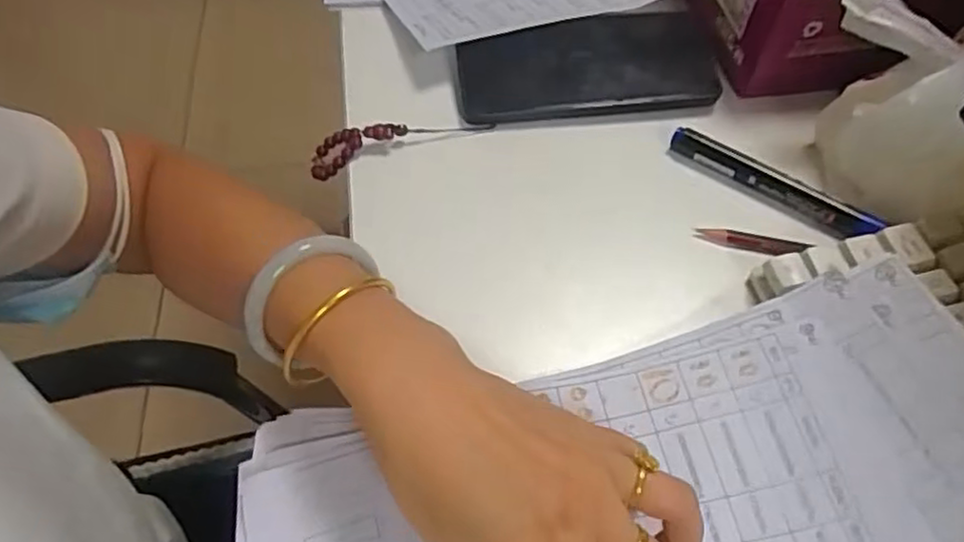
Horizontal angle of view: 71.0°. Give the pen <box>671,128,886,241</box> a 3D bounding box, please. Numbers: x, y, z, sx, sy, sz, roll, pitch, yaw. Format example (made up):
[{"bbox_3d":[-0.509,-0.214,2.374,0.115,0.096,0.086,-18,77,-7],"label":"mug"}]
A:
[{"bbox_3d":[0.170,-0.052,0.400,0.122,0.016,0.019,36,64,23],"label":"pen"}]

